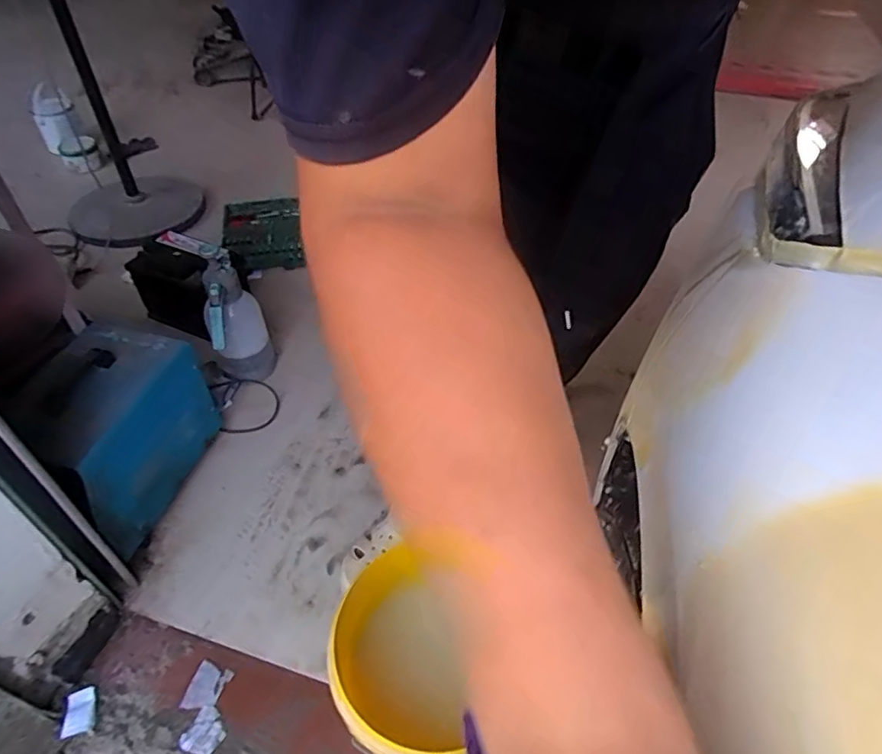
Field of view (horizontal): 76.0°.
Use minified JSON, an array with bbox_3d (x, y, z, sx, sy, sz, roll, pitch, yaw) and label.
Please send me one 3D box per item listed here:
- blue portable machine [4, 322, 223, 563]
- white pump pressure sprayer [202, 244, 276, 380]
[{"bbox_3d":[-0.590,0.098,1.009,0.185,0.261,0.330,9,46,8],"label":"blue portable machine"},{"bbox_3d":[-0.439,-0.112,1.227,0.119,0.270,0.171,-16,48,-16],"label":"white pump pressure sprayer"}]

